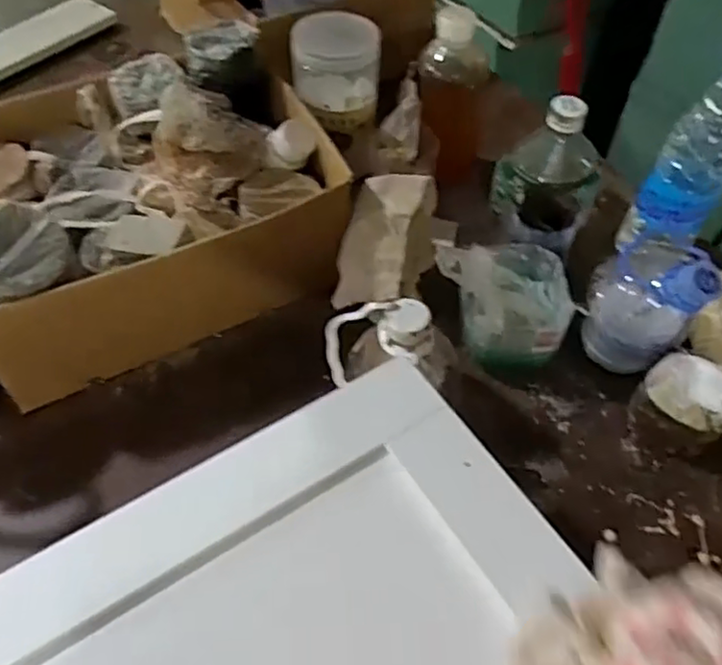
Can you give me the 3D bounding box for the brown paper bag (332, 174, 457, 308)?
[{"bbox_3d":[0.023,-0.077,0.573,0.074,0.050,0.122,13,84,5],"label":"brown paper bag"}]

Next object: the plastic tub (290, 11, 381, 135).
[{"bbox_3d":[-0.025,-0.258,0.646,0.081,0.089,0.082,1,53,-1],"label":"plastic tub"}]

